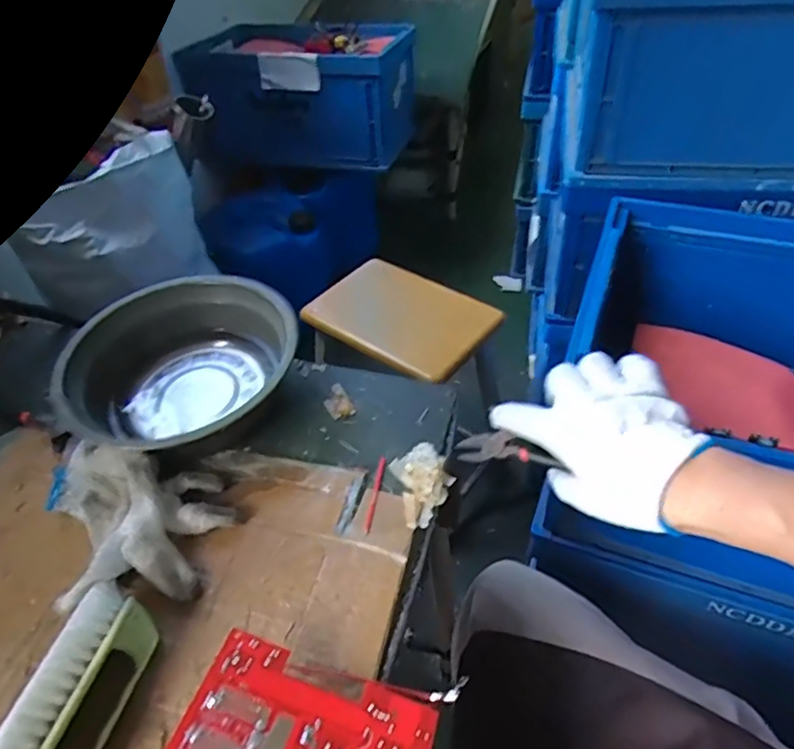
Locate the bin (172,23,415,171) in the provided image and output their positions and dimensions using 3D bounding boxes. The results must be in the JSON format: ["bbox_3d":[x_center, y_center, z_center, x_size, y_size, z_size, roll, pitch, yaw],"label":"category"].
[{"bbox_3d":[-0.243,-0.779,1.614,0.523,0.294,0.390,7,48,12],"label":"bin"}]

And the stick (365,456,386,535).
[{"bbox_3d":[-0.017,0.089,0.444,0.006,0.004,0.067,5,47,10],"label":"stick"}]

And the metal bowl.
[{"bbox_3d":[-0.185,-0.003,0.500,0.150,0.069,0.187,24,53,25],"label":"metal bowl"}]

